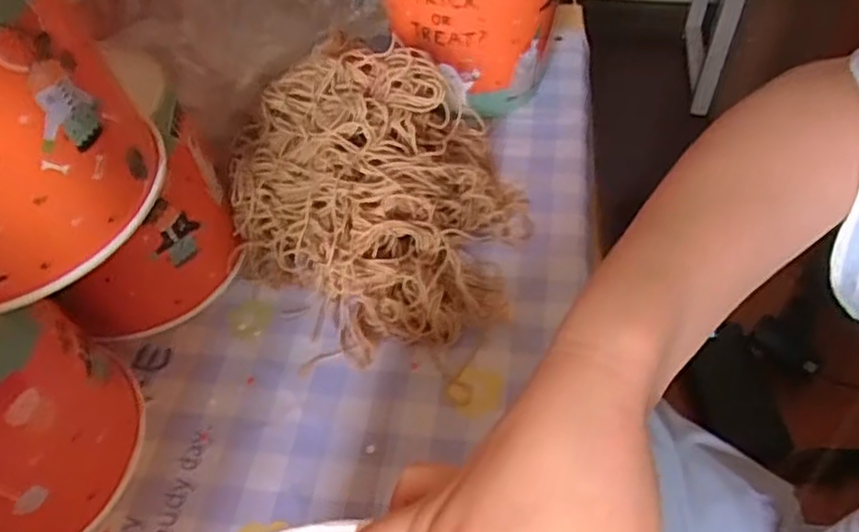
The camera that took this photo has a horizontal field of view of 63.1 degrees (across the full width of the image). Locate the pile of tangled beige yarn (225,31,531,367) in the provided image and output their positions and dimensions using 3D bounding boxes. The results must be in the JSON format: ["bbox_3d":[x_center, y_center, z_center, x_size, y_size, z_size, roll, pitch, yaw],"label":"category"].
[{"bbox_3d":[-0.027,-0.059,0.485,0.208,0.099,0.193,32,58,27],"label":"pile of tangled beige yarn"}]

